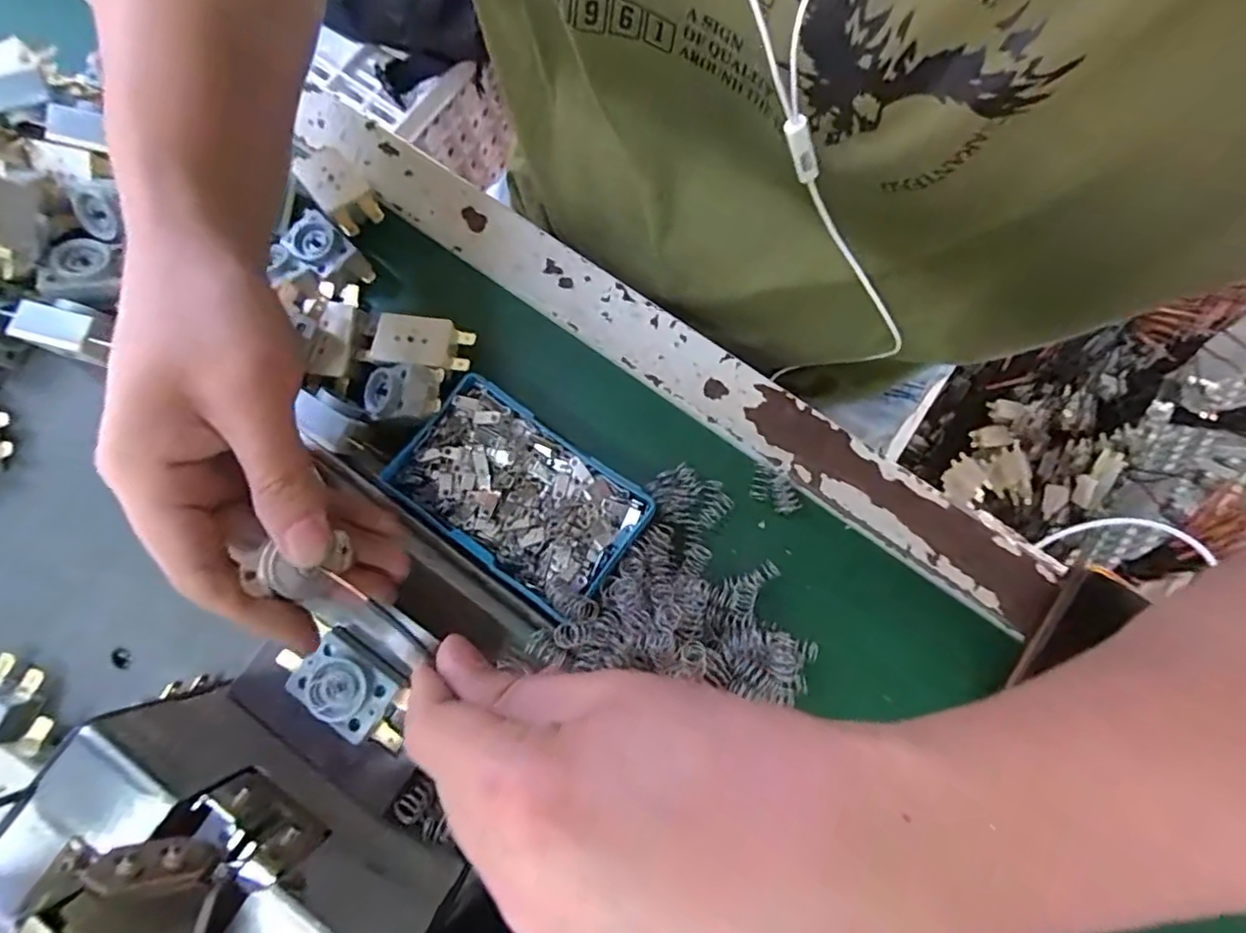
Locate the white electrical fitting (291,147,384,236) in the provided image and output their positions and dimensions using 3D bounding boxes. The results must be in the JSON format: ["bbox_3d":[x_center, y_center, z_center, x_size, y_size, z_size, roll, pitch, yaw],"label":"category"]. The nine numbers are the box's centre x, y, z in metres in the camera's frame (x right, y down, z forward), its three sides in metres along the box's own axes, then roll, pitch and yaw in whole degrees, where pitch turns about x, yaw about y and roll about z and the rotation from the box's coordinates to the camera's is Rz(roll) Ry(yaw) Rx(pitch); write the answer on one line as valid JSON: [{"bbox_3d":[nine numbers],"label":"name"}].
[{"bbox_3d":[-0.154,-0.149,0.325,0.027,0.024,0.044,-34,79,-6],"label":"white electrical fitting"}]

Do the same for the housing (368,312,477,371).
[{"bbox_3d":[-0.102,-0.064,0.305,0.048,0.012,0.027,6,78,3],"label":"housing"}]

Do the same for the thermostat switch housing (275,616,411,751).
[{"bbox_3d":[-0.106,0.084,0.232,0.053,0.013,0.029,34,81,8],"label":"thermostat switch housing"}]

